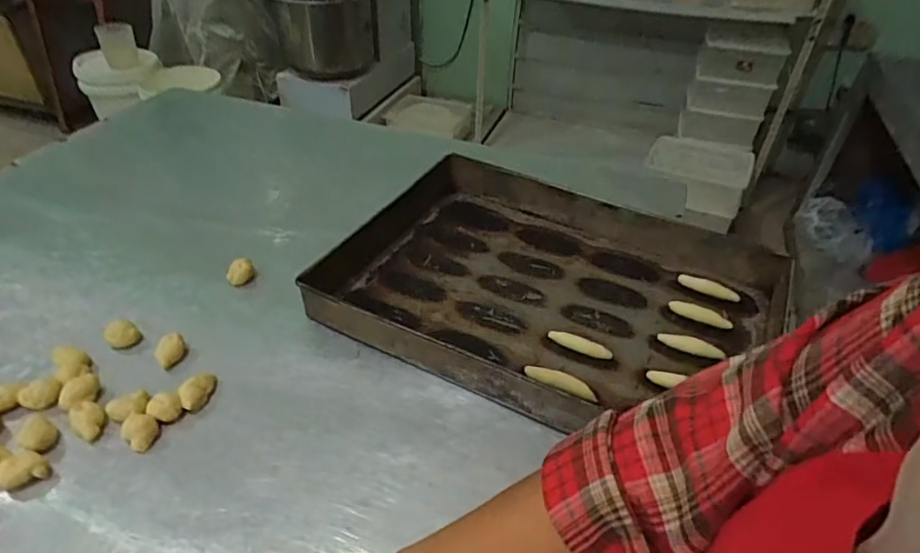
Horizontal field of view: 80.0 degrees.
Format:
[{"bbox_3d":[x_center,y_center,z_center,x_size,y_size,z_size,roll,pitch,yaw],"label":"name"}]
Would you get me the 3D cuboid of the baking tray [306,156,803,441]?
[{"bbox_3d":[0.119,0.008,0.672,0.498,0.059,0.373,19,43,21],"label":"baking tray"}]

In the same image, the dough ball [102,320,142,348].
[{"bbox_3d":[-0.379,0.064,0.615,0.022,0.026,0.031,29,48,30],"label":"dough ball"}]

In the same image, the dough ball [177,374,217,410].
[{"bbox_3d":[-0.270,0.119,0.563,0.030,0.019,0.036,0,40,-1],"label":"dough ball"}]

